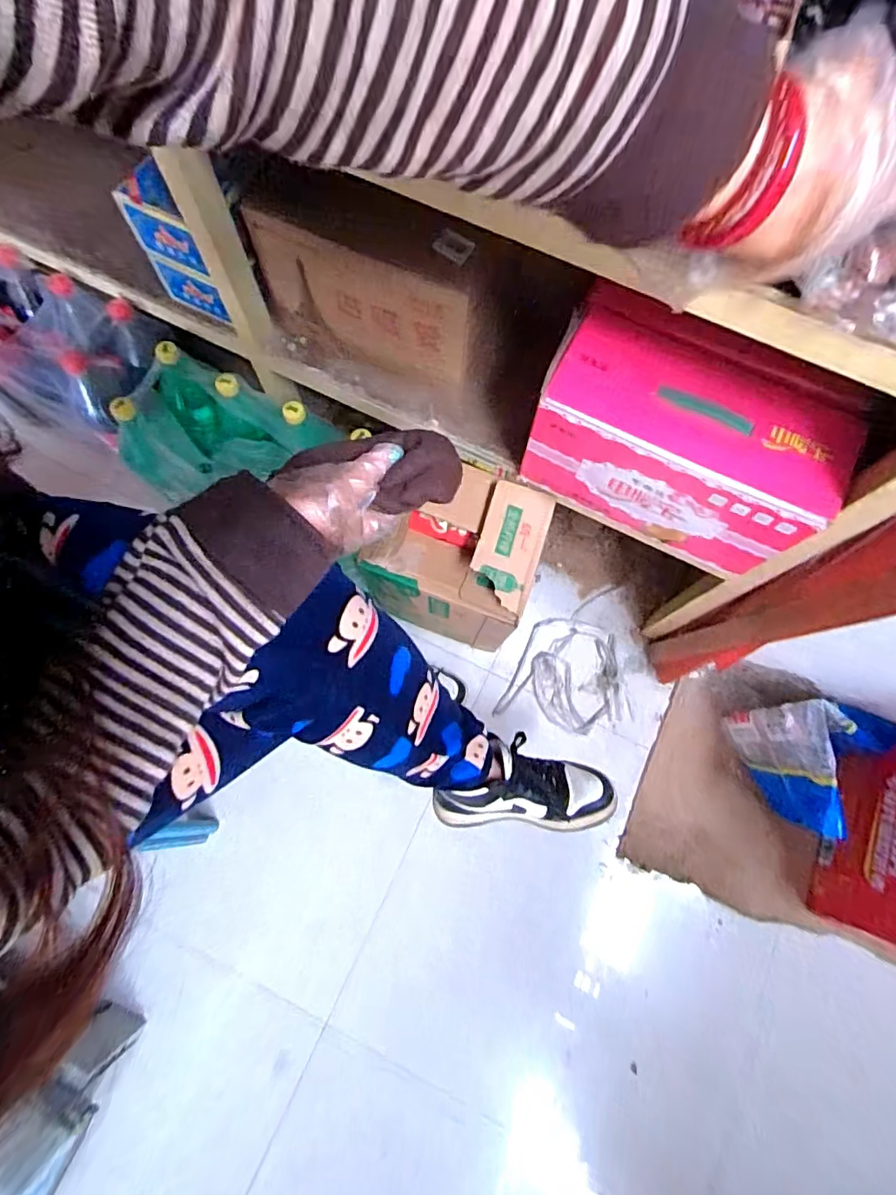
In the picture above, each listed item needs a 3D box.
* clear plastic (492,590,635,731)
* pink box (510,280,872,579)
[{"bbox_3d":[0.217,0.106,0.984,0.226,0.010,0.262,8,73,1],"label":"clear plastic"},{"bbox_3d":[0.255,-0.174,0.611,0.293,0.167,0.153,28,75,6],"label":"pink box"}]

